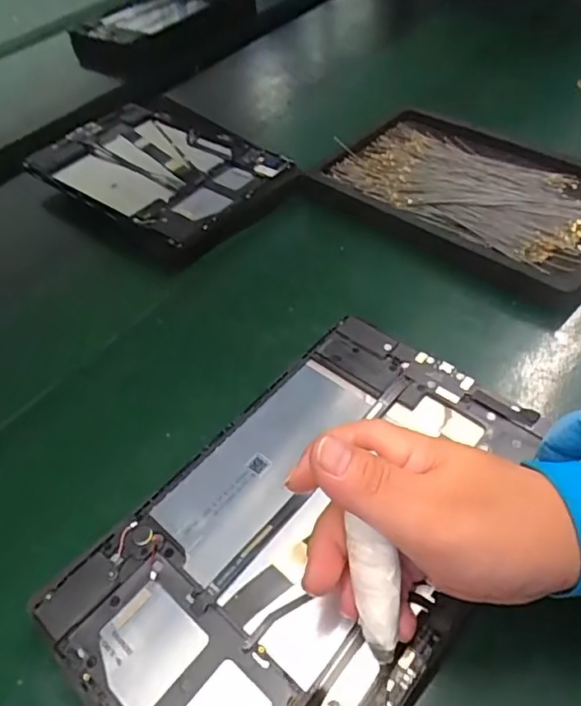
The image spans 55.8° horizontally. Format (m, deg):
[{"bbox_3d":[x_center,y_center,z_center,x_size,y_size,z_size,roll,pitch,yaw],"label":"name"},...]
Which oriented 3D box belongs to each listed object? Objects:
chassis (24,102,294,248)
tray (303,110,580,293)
[{"bbox_3d":[-0.136,-0.184,0.531,0.247,0.008,0.149,31,61,29],"label":"chassis"},{"bbox_3d":[0.156,-0.139,0.468,0.251,0.034,0.161,33,57,28],"label":"tray"}]

